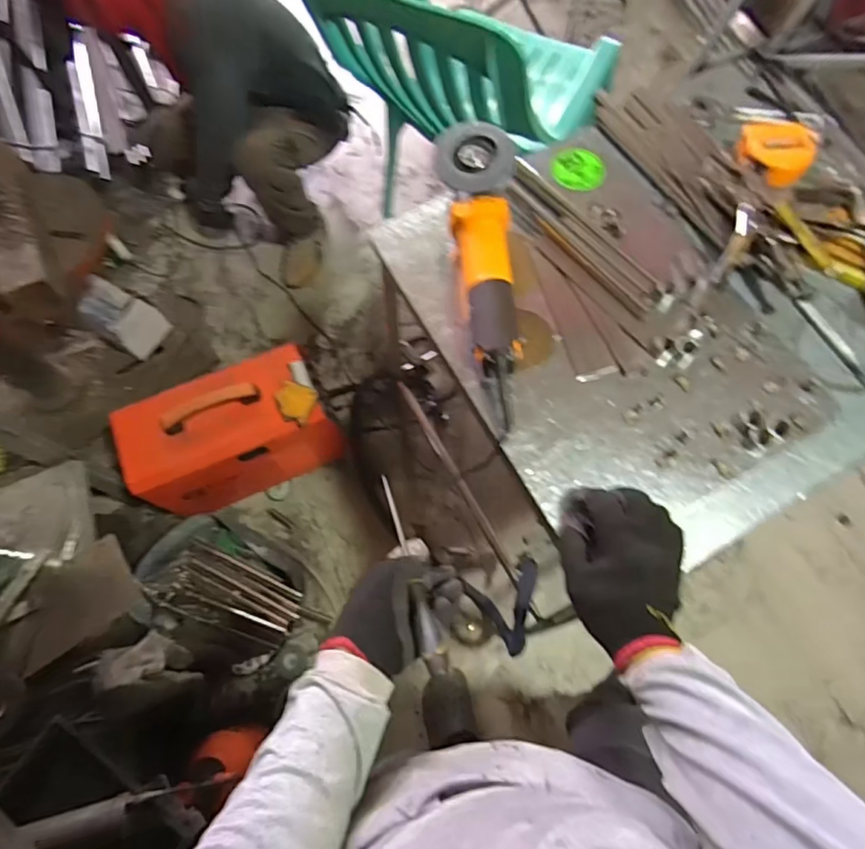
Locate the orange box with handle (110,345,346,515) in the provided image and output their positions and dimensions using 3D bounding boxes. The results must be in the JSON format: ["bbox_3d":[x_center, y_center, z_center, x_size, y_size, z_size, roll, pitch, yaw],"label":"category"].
[{"bbox_3d":[-0.456,0.040,1.318,0.416,0.341,0.189,-25,70,-7],"label":"orange box with handle"}]

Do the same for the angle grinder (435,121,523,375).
[{"bbox_3d":[0.061,-0.198,0.660,0.088,0.094,0.295,-5,83,0],"label":"angle grinder"}]

